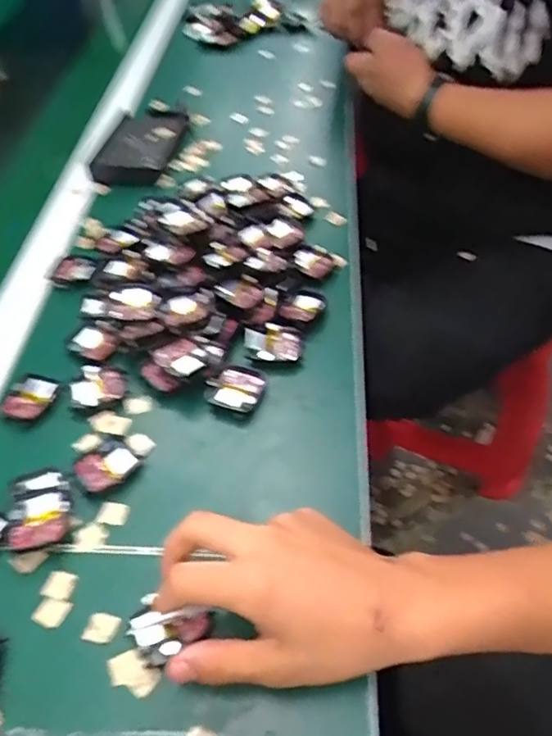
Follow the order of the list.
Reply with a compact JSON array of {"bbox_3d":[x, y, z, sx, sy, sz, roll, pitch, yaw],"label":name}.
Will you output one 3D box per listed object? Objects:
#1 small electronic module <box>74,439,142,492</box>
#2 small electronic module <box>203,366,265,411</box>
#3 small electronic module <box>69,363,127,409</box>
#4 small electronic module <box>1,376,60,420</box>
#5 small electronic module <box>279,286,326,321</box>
[{"bbox_3d":[-0.123,0.071,0.412,0.040,0.007,0.034,-35,56,-21],"label":"small electronic module"},{"bbox_3d":[-0.032,0.015,0.448,0.040,0.010,0.041,11,53,14],"label":"small electronic module"},{"bbox_3d":[-0.144,0.014,0.458,0.043,0.008,0.037,-8,51,-1],"label":"small electronic module"},{"bbox_3d":[-0.197,0.025,0.455,0.038,0.007,0.039,5,52,10],"label":"small electronic module"},{"bbox_3d":[0.024,-0.057,0.503,0.035,0.009,0.042,15,54,17],"label":"small electronic module"}]

